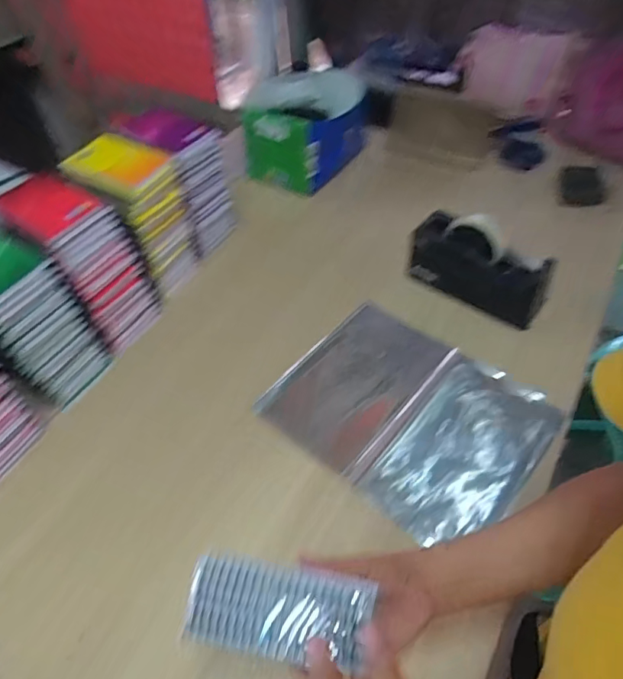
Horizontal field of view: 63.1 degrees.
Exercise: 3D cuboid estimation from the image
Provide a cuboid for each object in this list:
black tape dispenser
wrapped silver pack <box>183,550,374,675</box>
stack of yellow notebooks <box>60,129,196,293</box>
[{"bbox_3d":[0.245,-0.111,0.748,0.204,0.117,0.070,31,59,25],"label":"black tape dispenser"},{"bbox_3d":[-0.024,0.188,0.354,0.126,0.012,0.055,5,51,9],"label":"wrapped silver pack"},{"bbox_3d":[-0.260,-0.179,0.759,0.129,0.206,0.104,24,56,21],"label":"stack of yellow notebooks"}]

